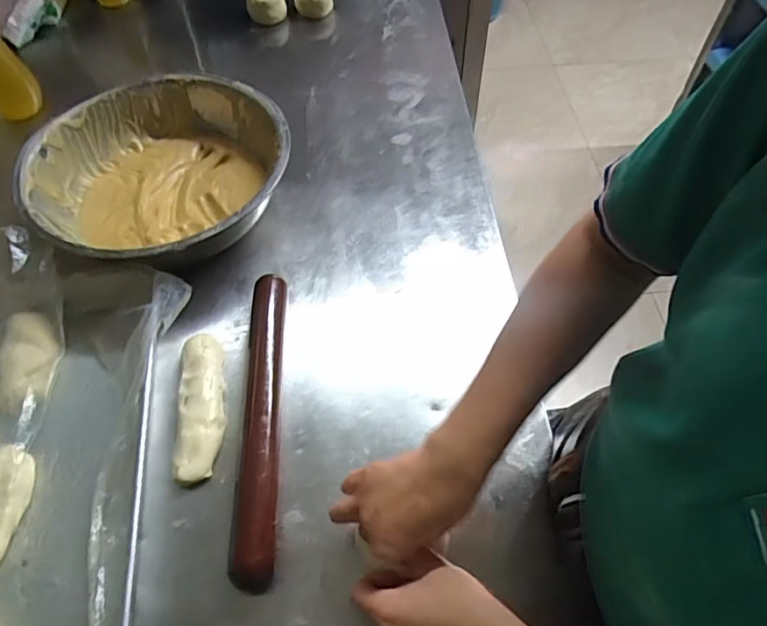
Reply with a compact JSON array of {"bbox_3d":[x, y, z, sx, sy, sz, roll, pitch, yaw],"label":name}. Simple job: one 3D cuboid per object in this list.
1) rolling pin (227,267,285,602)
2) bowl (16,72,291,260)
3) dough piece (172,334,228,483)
[{"bbox_3d":[-0.125,0.100,0.558,0.044,0.031,0.337,-4,56,-1],"label":"rolling pin"},{"bbox_3d":[-0.282,-0.174,0.699,0.312,0.096,0.305,0,56,1],"label":"bowl"},{"bbox_3d":[-0.190,0.098,0.570,0.047,0.032,0.153,-8,57,-4],"label":"dough piece"}]

